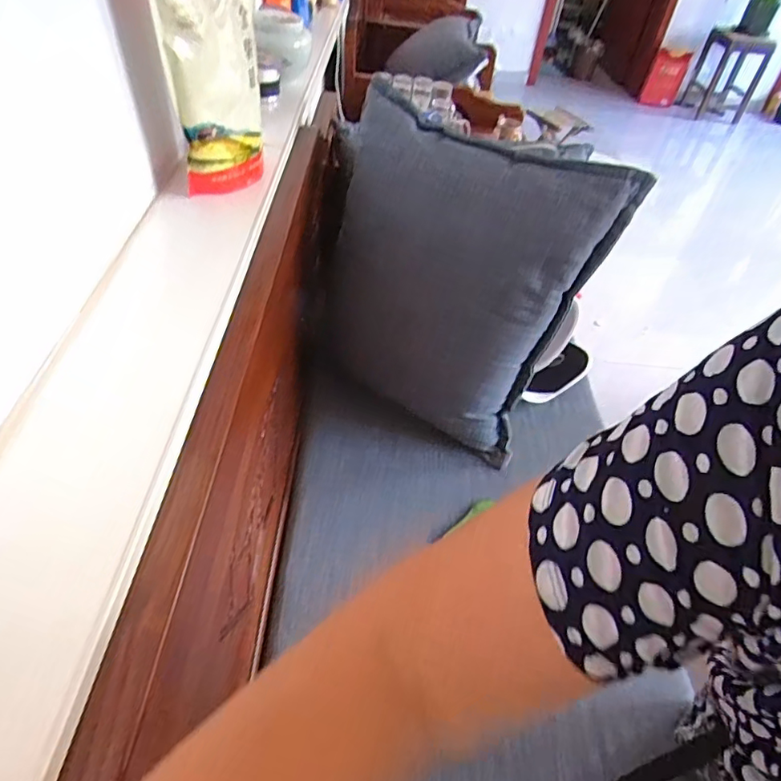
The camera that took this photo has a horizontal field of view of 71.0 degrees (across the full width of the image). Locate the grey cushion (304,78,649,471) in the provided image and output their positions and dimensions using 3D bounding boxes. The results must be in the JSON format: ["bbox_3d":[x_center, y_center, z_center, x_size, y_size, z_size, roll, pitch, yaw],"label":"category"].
[{"bbox_3d":[0.095,-0.173,0.966,0.459,0.501,0.207,27,48,18],"label":"grey cushion"}]

